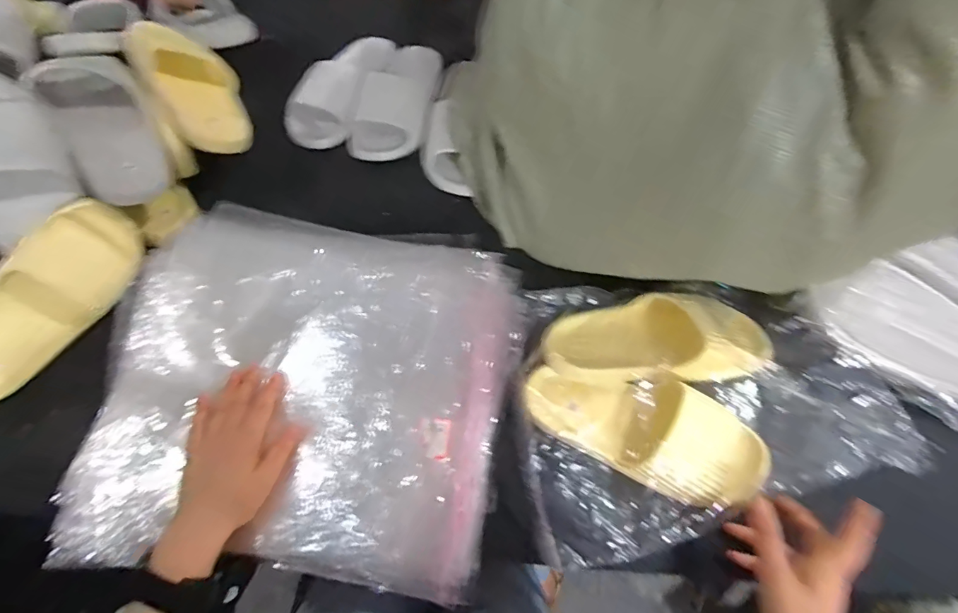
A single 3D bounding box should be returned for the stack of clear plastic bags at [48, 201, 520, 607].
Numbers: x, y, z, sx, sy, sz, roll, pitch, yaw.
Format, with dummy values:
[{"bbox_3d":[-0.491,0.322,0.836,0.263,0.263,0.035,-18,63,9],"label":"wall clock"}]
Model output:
[{"bbox_3d":[-0.170,0.068,0.462,0.385,0.060,0.358,7,61,3],"label":"stack of clear plastic bags"}]

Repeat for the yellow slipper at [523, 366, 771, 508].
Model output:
[{"bbox_3d":[0.161,0.122,0.444,0.234,0.062,0.095,26,64,13],"label":"yellow slipper"}]

